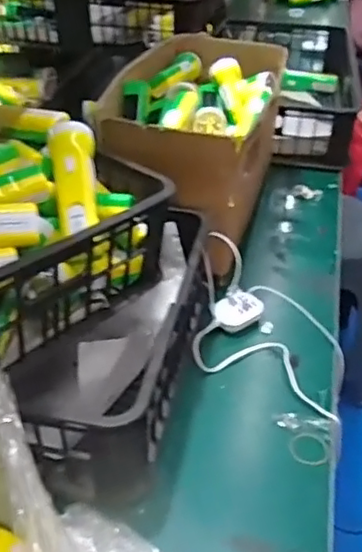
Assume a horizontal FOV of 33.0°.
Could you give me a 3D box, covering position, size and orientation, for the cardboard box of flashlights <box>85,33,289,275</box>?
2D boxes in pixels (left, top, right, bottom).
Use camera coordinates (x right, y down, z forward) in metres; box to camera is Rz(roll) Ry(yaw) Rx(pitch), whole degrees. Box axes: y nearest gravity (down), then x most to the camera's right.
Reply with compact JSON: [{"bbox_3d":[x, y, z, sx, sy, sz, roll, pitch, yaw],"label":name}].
[{"bbox_3d":[0.022,-0.230,1.032,0.239,0.222,0.401,10,39,11],"label":"cardboard box of flashlights"}]

